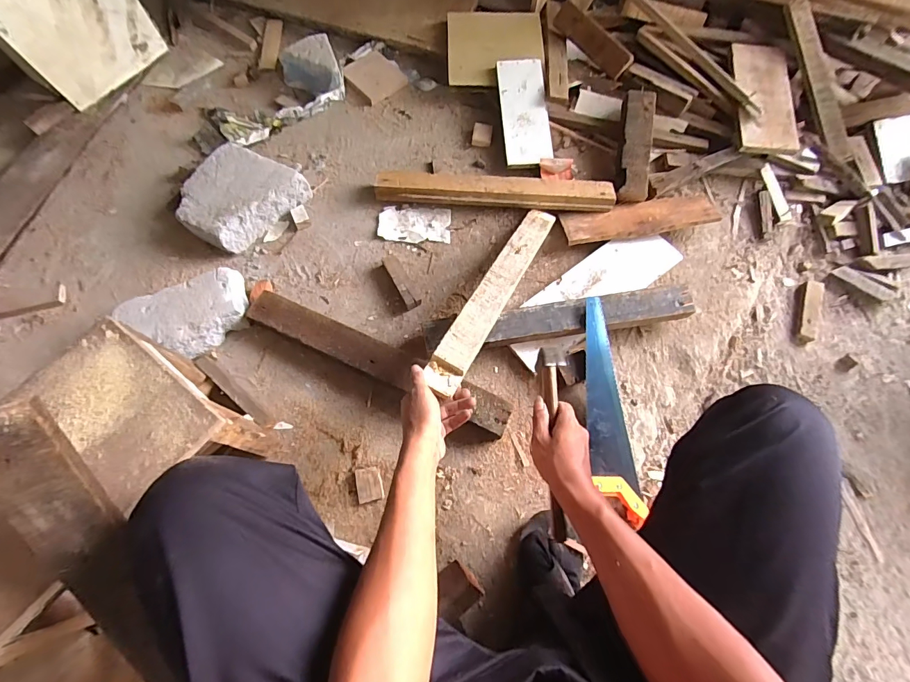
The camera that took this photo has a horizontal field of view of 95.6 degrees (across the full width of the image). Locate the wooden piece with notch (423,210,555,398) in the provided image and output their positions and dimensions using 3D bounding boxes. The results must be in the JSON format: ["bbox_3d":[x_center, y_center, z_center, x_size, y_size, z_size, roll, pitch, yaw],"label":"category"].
[{"bbox_3d":[0.077,-0.100,0.710,0.056,0.027,0.463,27,53,7],"label":"wooden piece with notch"}]

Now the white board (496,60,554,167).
[{"bbox_3d":[0.155,-0.516,0.926,0.103,0.010,0.265,-6,79,2],"label":"white board"}]

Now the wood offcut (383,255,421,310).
[{"bbox_3d":[-0.105,-0.114,0.802,0.028,0.028,0.118,-29,74,-12],"label":"wood offcut"}]

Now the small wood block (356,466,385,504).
[{"bbox_3d":[-0.141,0.236,0.680,0.042,0.007,0.053,-11,71,-7],"label":"small wood block"}]

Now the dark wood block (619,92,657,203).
[{"bbox_3d":[0.392,-0.418,0.884,0.059,0.022,0.250,7,82,0],"label":"dark wood block"}]

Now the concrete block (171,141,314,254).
[{"bbox_3d":[-0.437,-0.290,0.832,0.182,0.072,0.222,36,72,10],"label":"concrete block"}]

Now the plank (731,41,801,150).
[{"bbox_3d":[0.689,-0.540,0.913,0.122,0.020,0.279,5,75,6],"label":"plank"}]

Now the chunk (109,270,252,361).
[{"bbox_3d":[-0.468,-0.042,0.741,0.192,0.071,0.120,-27,73,-12],"label":"chunk"}]

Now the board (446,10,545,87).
[{"bbox_3d":[0.096,-0.700,0.978,0.220,0.023,0.212,0,70,-3],"label":"board"}]

